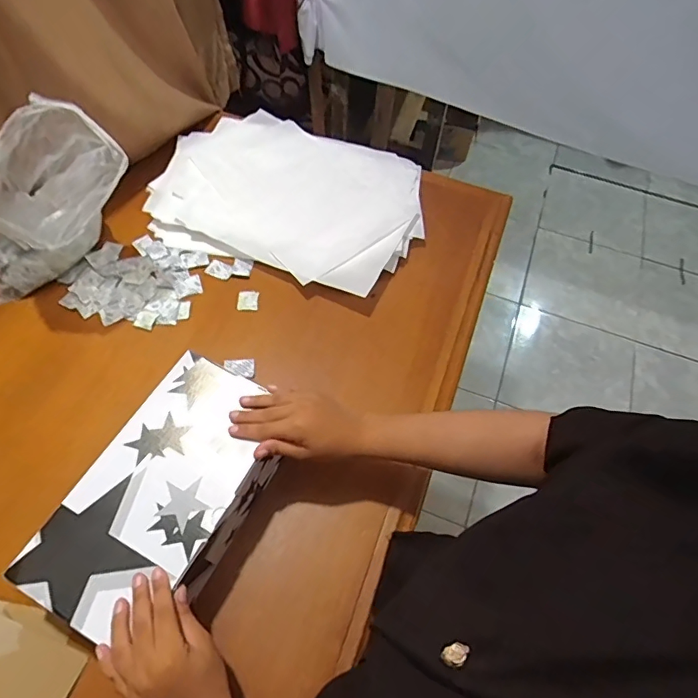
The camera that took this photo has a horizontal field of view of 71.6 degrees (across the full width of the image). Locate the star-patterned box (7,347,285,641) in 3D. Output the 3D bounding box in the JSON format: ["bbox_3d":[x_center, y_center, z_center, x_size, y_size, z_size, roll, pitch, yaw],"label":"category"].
[{"bbox_3d":[-0.191,0.155,0.528,0.153,0.086,0.272,24,60,10],"label":"star-patterned box"}]

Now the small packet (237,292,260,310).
[{"bbox_3d":[-0.155,-0.074,0.741,0.032,0.004,0.032,-1,74,-1],"label":"small packet"}]

